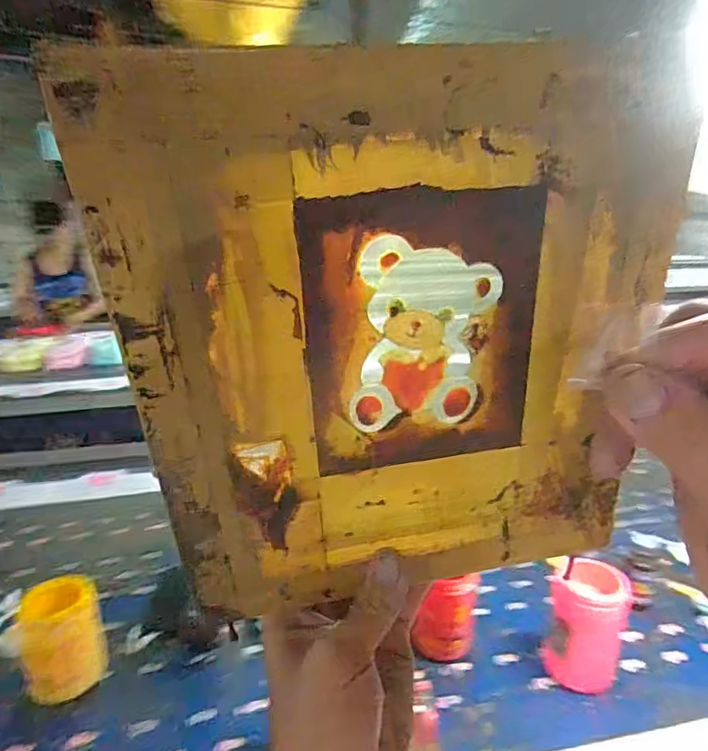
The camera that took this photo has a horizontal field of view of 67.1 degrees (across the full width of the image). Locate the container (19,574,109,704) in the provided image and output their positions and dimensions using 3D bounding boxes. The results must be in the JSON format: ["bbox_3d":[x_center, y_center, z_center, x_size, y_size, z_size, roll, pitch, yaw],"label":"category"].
[{"bbox_3d":[-0.421,0.388,0.777,0.105,0.163,0.079,-11,22,-33],"label":"container"}]

